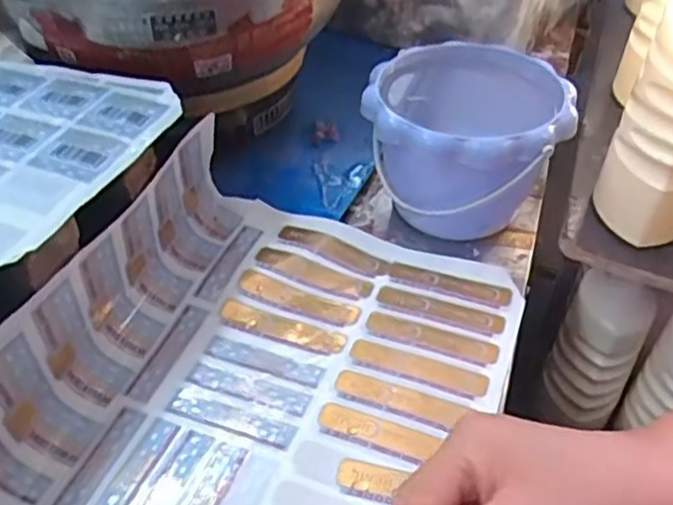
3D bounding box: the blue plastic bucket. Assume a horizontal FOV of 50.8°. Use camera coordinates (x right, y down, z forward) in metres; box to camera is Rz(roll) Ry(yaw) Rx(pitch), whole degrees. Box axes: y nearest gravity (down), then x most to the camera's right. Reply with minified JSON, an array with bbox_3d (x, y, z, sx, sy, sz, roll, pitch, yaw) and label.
[{"bbox_3d":[0.101,-0.082,0.568,0.147,0.115,0.139,1,43,-1],"label":"blue plastic bucket"}]

